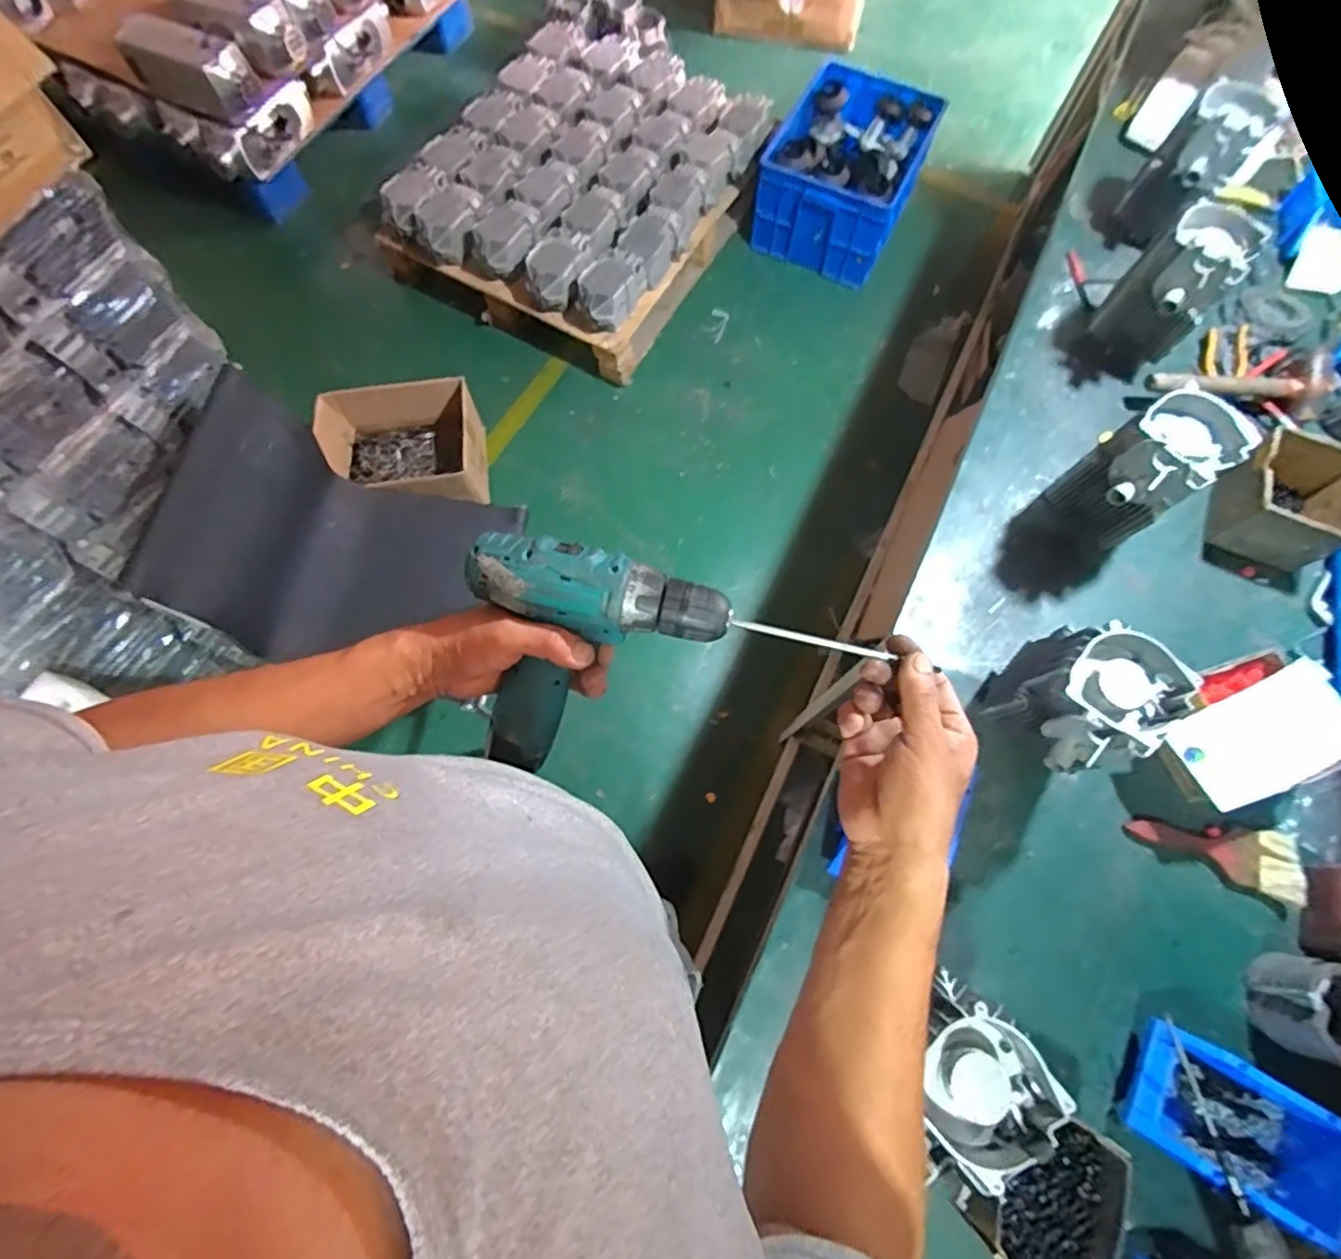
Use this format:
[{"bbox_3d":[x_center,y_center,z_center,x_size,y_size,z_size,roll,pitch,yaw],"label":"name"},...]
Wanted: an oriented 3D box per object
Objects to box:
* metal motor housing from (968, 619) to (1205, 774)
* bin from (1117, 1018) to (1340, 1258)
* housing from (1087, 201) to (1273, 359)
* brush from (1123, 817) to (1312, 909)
[{"bbox_3d":[0.464,0.086,0.739,0.151,0.219,0.138,1,71,-2],"label":"metal motor housing"},{"bbox_3d":[0.596,0.531,0.661,0.188,0.082,0.128,30,73,8],"label":"bin"},{"bbox_3d":[0.758,-0.511,0.958,0.133,0.213,0.146,42,75,11],"label":"housing"},{"bbox_3d":[0.684,0.279,0.774,0.197,0.024,0.078,13,71,2],"label":"brush"}]

